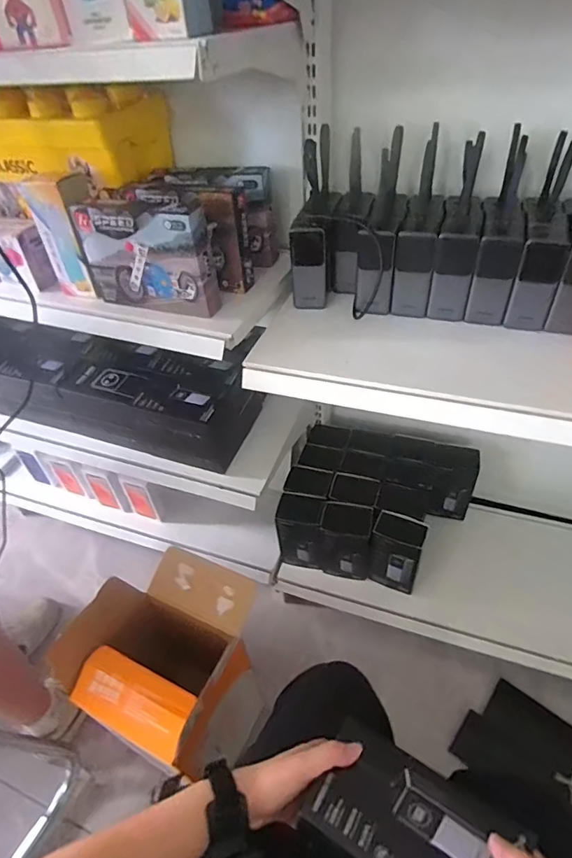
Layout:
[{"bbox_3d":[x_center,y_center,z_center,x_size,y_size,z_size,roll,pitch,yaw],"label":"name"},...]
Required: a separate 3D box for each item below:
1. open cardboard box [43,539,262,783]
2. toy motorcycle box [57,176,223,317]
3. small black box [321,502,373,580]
[{"bbox_3d":[-0.192,0.395,0.821,0.283,0.255,0.279,17,48,21],"label":"open cardboard box"},{"bbox_3d":[-0.203,-0.266,0.684,0.223,0.150,0.092,15,48,20],"label":"toy motorcycle box"},{"bbox_3d":[0.130,0.248,1.006,0.104,0.179,0.075,6,45,11],"label":"small black box"}]

